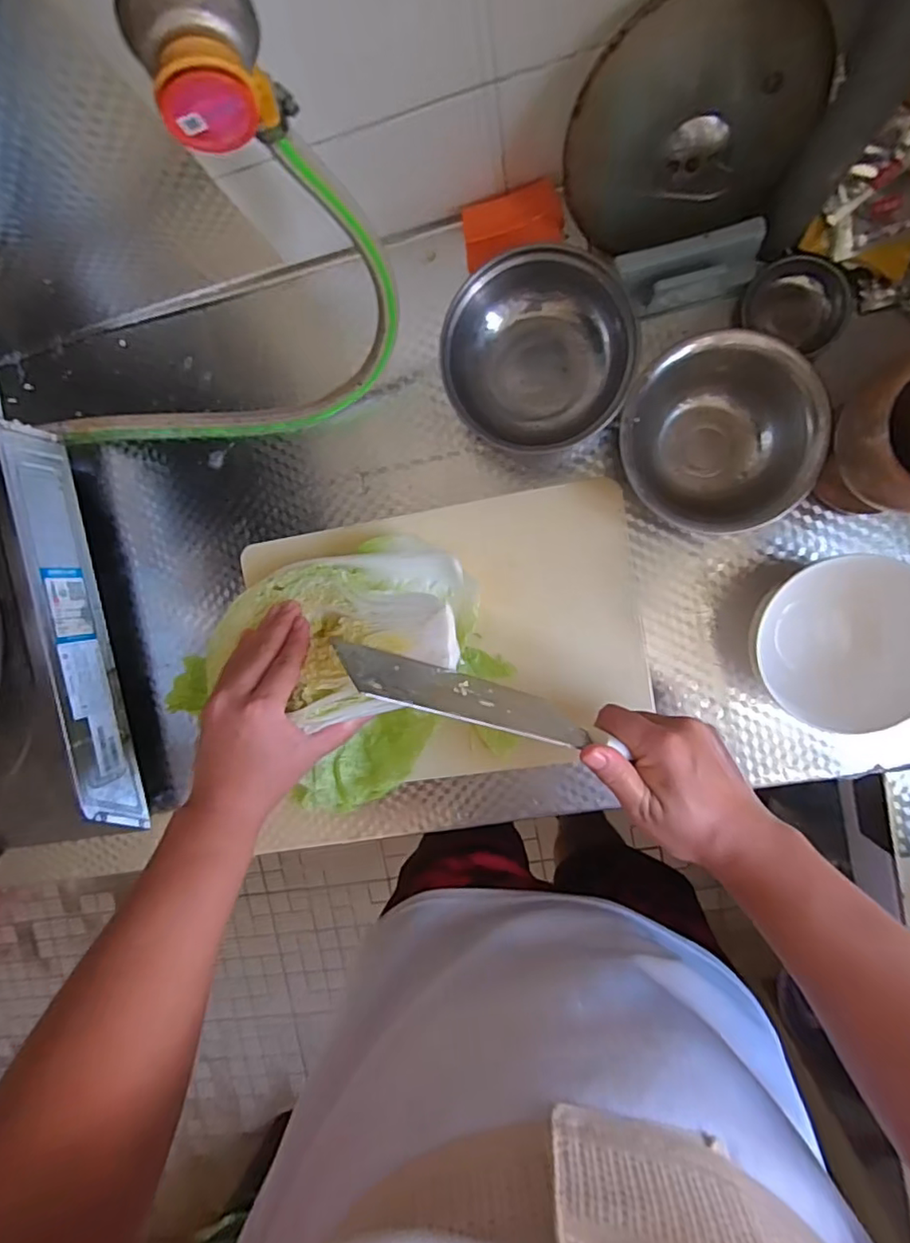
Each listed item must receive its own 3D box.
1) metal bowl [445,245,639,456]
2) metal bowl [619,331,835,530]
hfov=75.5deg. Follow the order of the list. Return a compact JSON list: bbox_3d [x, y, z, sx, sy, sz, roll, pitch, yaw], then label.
[{"bbox_3d":[0.066,-0.205,0.462,0.142,0.067,0.132,-15,93,9],"label":"metal bowl"},{"bbox_3d":[0.201,-0.142,0.450,0.145,0.062,0.129,20,98,6],"label":"metal bowl"}]

